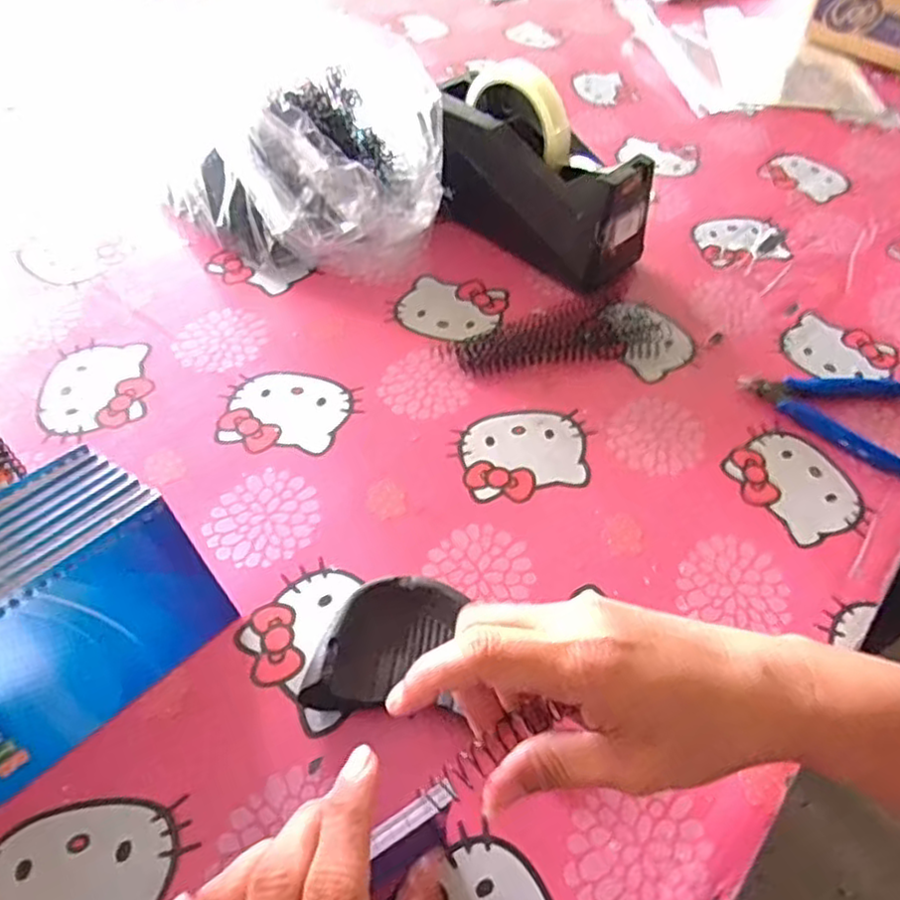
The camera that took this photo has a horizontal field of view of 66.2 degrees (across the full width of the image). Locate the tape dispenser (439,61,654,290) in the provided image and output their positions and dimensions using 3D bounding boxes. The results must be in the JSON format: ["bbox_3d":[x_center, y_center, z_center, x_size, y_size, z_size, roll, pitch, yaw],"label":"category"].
[{"bbox_3d":[0.064,-0.221,0.549,0.191,0.119,0.073,36,57,23],"label":"tape dispenser"}]

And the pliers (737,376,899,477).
[{"bbox_3d":[0.279,-0.037,0.484,0.122,0.010,0.091,36,57,23],"label":"pliers"}]

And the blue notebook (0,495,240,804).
[{"bbox_3d":[-0.173,0.091,0.324,0.129,0.081,0.004,-37,28,-30],"label":"blue notebook"}]

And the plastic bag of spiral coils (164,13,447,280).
[{"bbox_3d":[-0.106,-0.218,0.542,0.198,0.117,0.172,-22,55,-20],"label":"plastic bag of spiral coils"}]

